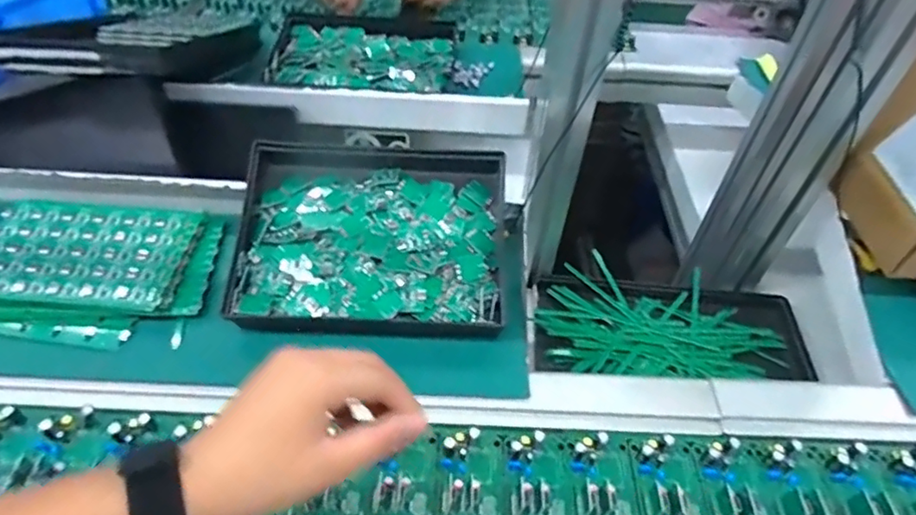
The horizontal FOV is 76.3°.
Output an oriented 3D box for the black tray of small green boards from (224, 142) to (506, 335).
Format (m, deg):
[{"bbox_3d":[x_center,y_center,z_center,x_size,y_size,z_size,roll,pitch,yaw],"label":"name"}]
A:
[{"bbox_3d":[-0.072,-0.017,0.518,0.230,0.055,0.191,-1,51,-4],"label":"black tray of small green boards"}]

